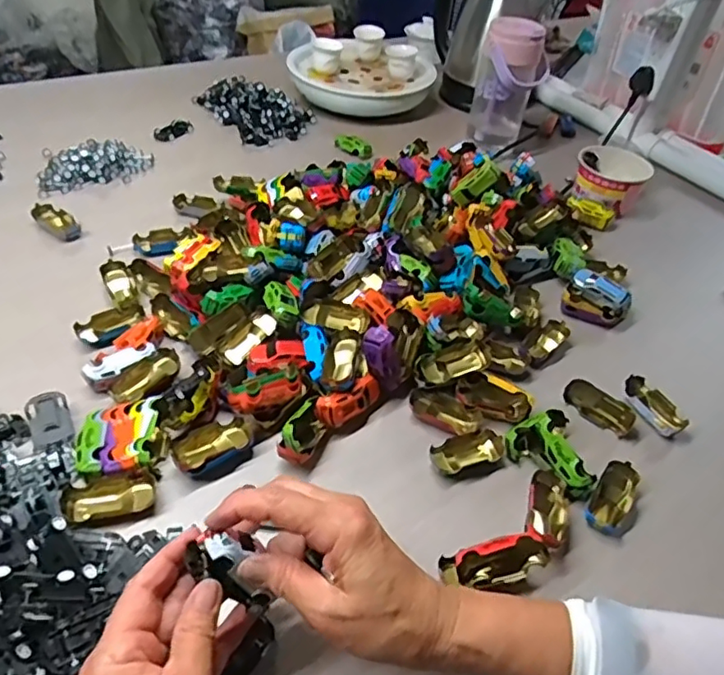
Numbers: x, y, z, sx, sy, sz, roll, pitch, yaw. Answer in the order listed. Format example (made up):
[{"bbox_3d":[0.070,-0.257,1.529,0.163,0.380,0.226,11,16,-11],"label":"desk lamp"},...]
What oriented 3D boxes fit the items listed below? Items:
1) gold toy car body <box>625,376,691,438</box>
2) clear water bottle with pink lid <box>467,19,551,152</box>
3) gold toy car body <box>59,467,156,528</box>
[{"bbox_3d":[0.271,0.063,0.543,0.027,0.016,0.062,-20,49,-26],"label":"gold toy car body"},{"bbox_3d":[0.213,-0.352,0.855,0.097,0.191,0.073,12,43,5],"label":"clear water bottle with pink lid"},{"bbox_3d":[-0.188,0.122,0.433,0.063,0.019,0.037,-6,45,-13],"label":"gold toy car body"}]

